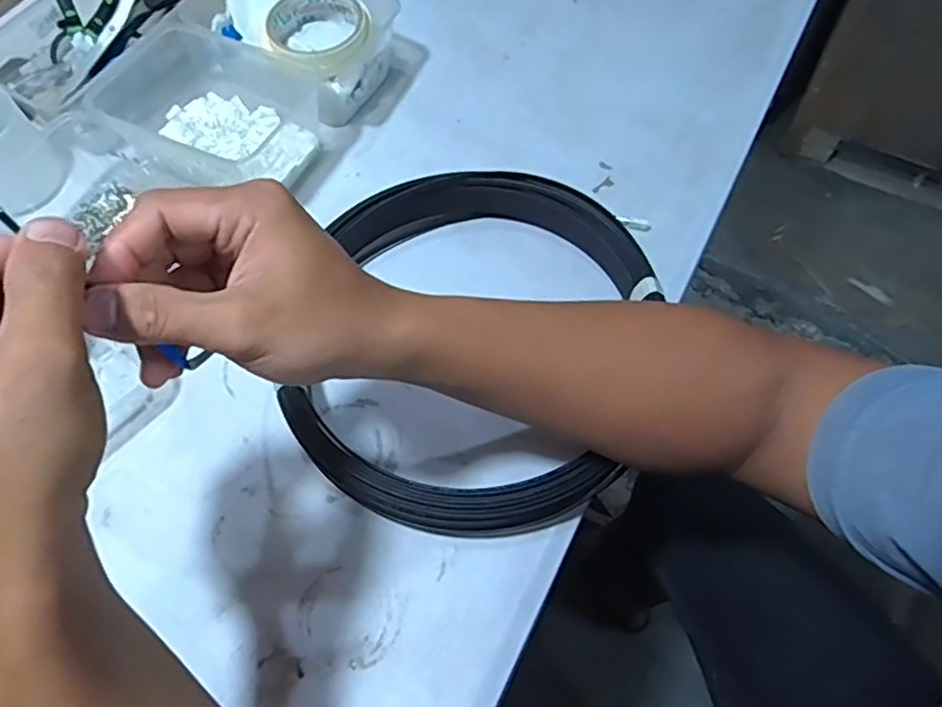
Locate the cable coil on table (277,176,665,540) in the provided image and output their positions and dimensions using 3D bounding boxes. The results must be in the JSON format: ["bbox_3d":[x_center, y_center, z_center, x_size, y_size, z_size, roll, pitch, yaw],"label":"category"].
[{"bbox_3d":[-0.003,-0.012,0.462,0.243,0.054,0.267,0,63,0],"label":"cable coil on table"}]

